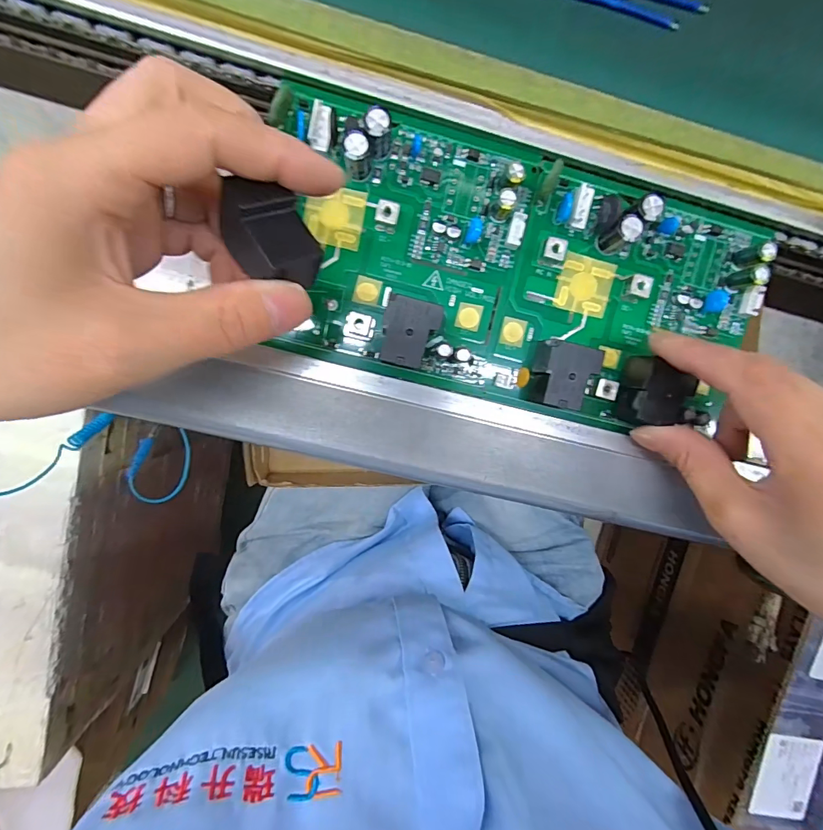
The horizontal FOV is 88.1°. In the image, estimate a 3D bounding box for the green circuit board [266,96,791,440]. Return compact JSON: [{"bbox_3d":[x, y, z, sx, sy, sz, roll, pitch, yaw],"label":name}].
[{"bbox_3d":[0.055,-0.067,0.209,0.236,0.023,0.120,14,95,-5],"label":"green circuit board"}]

